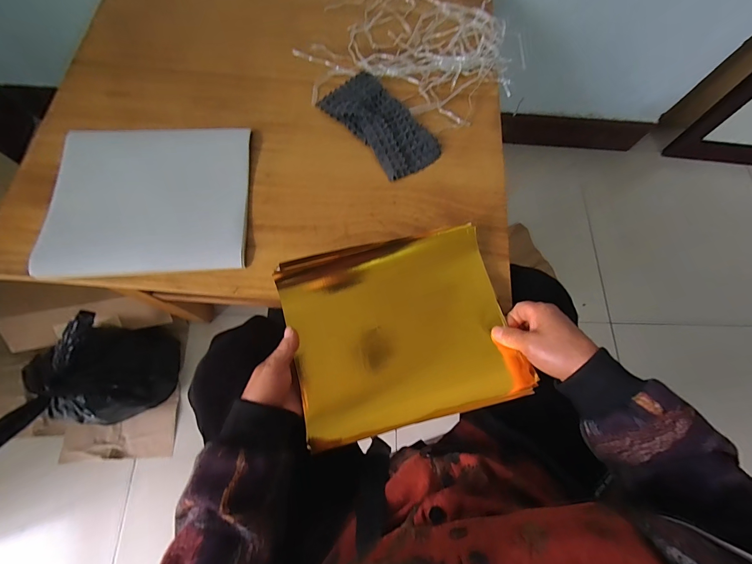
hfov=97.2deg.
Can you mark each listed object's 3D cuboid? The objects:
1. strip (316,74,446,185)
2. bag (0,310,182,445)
[{"bbox_3d":[0.007,-0.236,0.487,0.094,0.019,0.185,-38,78,-12],"label":"strip"},{"bbox_3d":[-0.578,0.204,0.668,0.249,0.239,0.208,-22,75,-10],"label":"bag"}]

